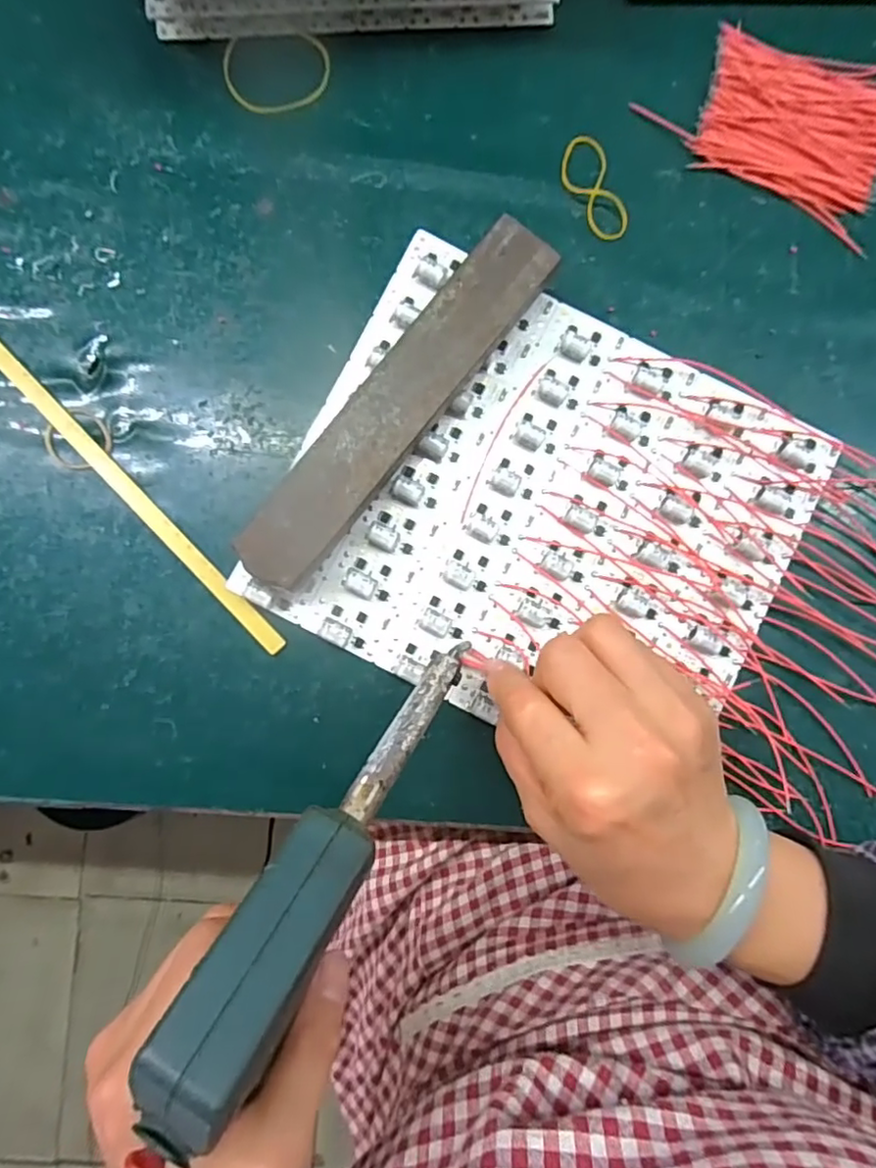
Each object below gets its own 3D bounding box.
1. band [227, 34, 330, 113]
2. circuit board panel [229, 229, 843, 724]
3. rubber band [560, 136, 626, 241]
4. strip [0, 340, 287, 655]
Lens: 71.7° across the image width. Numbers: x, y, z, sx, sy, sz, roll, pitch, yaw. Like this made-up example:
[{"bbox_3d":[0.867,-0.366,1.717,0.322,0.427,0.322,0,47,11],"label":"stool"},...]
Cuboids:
[{"bbox_3d":[-0.083,-0.261,0.309,0.054,0.004,0.043,-1,86,-1],"label":"band"},{"bbox_3d":[0.053,-0.036,0.294,0.235,0.013,0.202,27,86,1],"label":"circuit board panel"},{"bbox_3d":[0.079,-0.204,0.311,0.025,0.004,0.057,-19,87,-3],"label":"rubber band"},{"bbox_3d":[-0.185,-0.082,0.296,0.008,0.005,0.312,-44,88,-4],"label":"strip"}]

